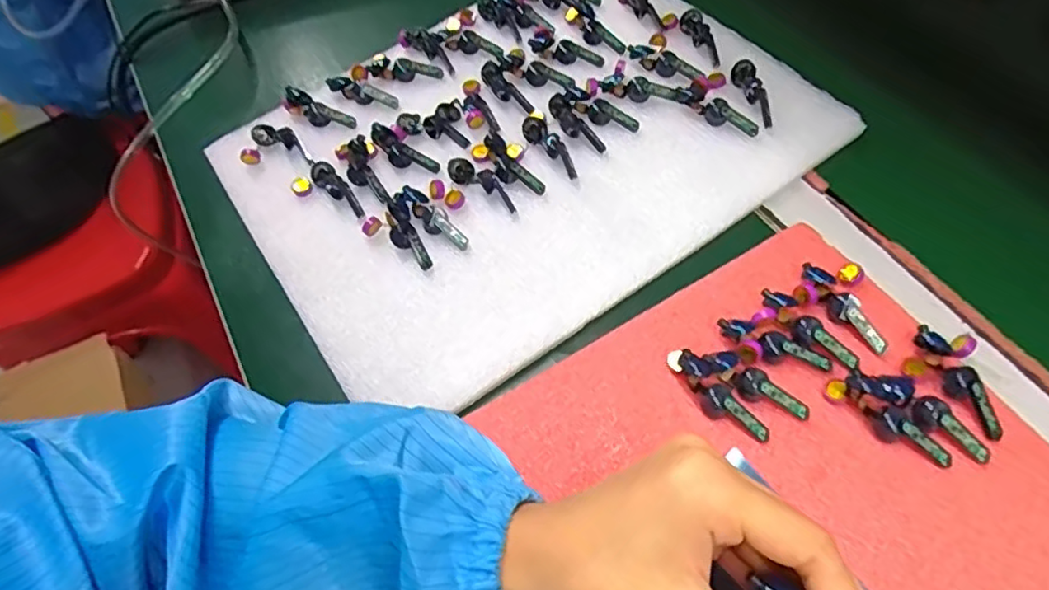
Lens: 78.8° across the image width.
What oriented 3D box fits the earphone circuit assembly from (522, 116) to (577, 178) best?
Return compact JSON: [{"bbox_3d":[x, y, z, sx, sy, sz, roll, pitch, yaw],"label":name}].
[{"bbox_3d":[0.017,-0.093,0.399,0.014,0.009,0.052,-34,61,-12],"label":"earphone circuit assembly"}]

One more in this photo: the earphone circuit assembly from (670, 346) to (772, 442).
[{"bbox_3d":[0.090,0.048,0.303,0.013,0.016,0.057,-42,63,-16],"label":"earphone circuit assembly"}]

